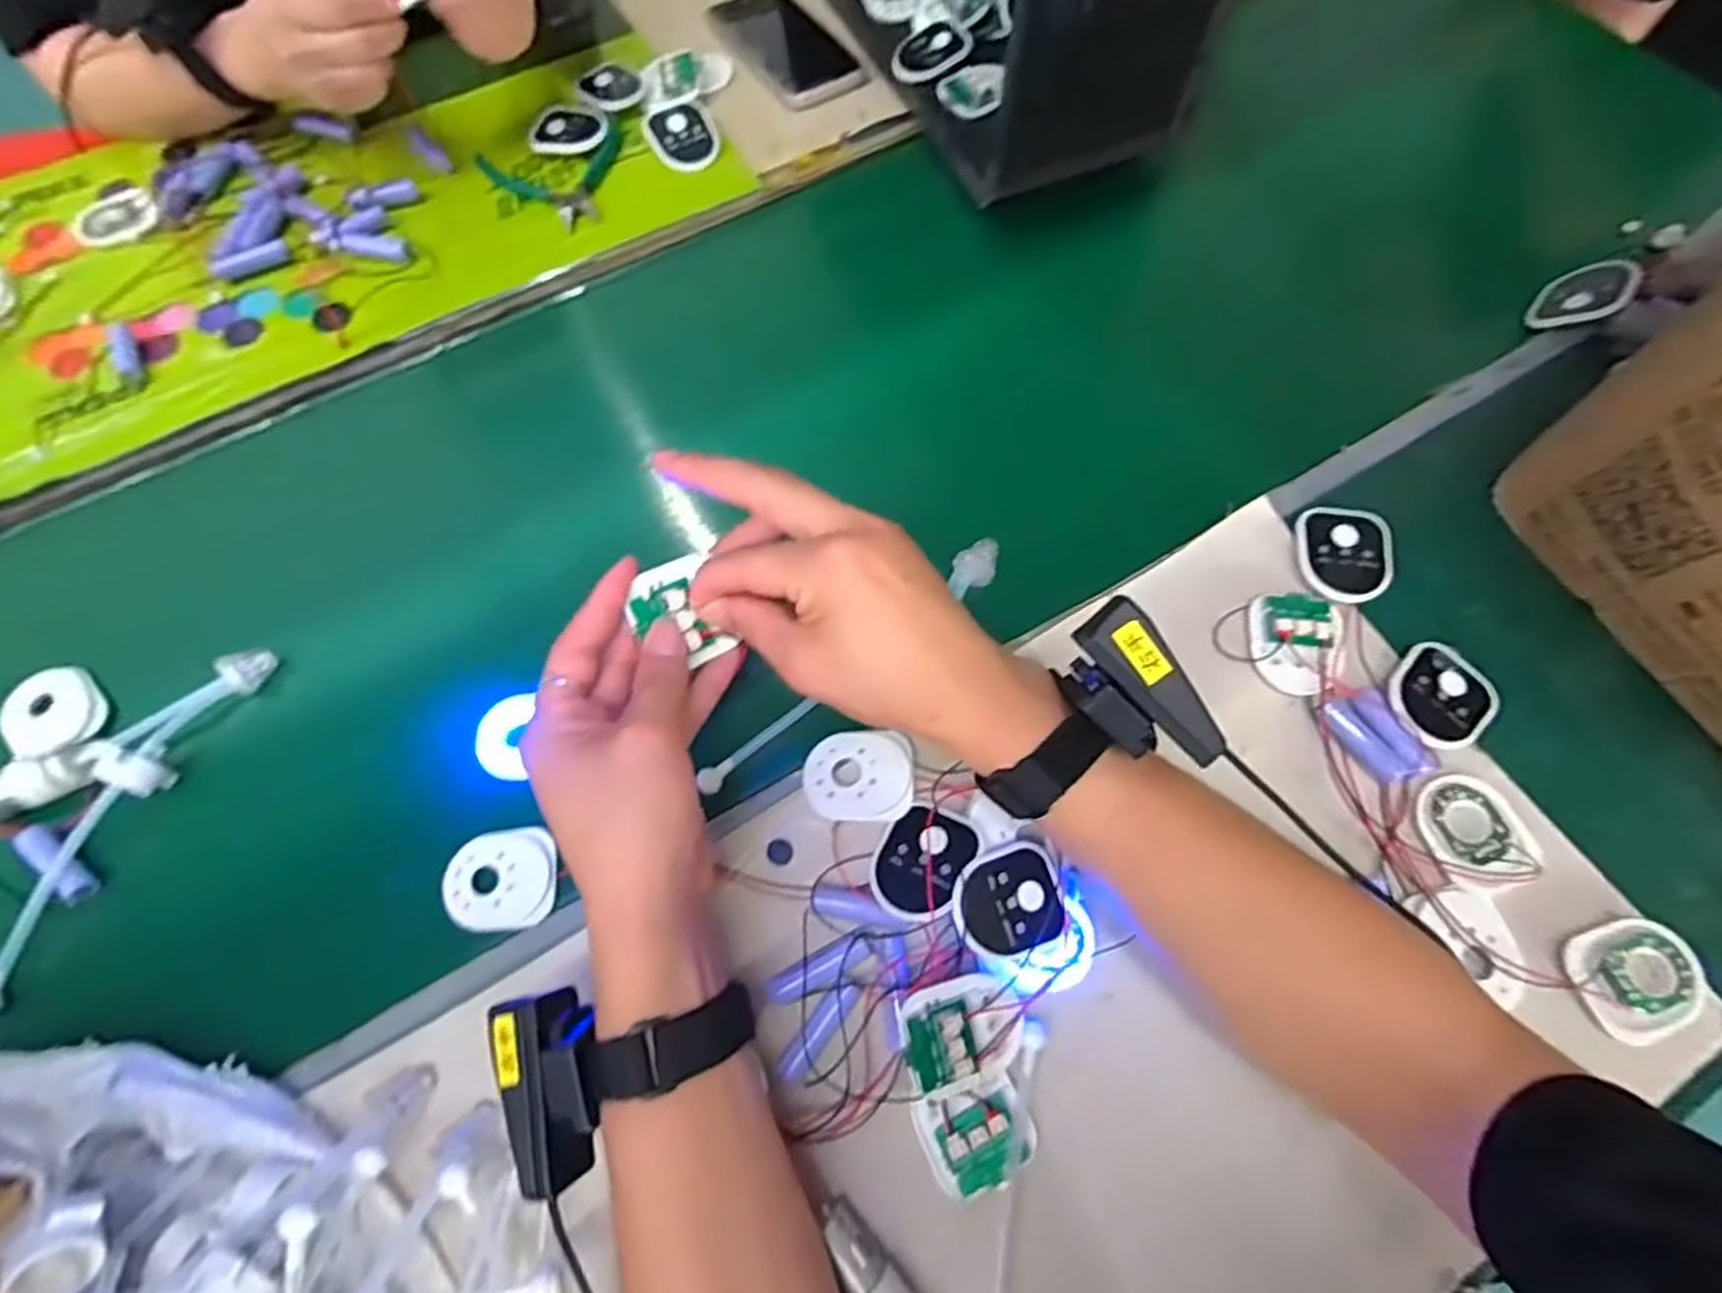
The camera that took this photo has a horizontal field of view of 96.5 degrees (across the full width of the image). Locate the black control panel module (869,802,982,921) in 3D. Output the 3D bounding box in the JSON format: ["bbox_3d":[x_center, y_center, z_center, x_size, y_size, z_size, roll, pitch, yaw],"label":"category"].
[{"bbox_3d":[0.030,0.105,0.377,0.046,0.014,0.056,17,61,27],"label":"black control panel module"}]

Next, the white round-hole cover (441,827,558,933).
[{"bbox_3d":[-0.185,0.119,0.394,0.055,0.008,0.049,-3,69,-1],"label":"white round-hole cover"}]

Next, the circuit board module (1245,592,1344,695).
[{"bbox_3d":[0.235,-0.005,0.419,0.046,0.014,0.056,20,70,8],"label":"circuit board module"}]

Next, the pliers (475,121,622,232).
[{"bbox_3d":[-0.228,-0.353,0.580,0.111,0.006,0.106,-18,70,-7],"label":"pliers"}]

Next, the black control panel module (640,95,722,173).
[{"bbox_3d":[-0.138,-0.395,0.593,0.051,0.013,0.071,-21,70,-8],"label":"black control panel module"}]

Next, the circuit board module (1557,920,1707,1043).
[{"bbox_3d":[0.364,0.155,0.359,0.058,0.007,0.049,-14,69,-5],"label":"circuit board module"}]

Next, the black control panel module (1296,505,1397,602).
[{"bbox_3d":[0.275,-0.050,0.434,0.050,0.014,0.059,2,69,1],"label":"black control panel module"}]

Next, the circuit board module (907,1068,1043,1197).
[{"bbox_3d":[0.053,0.219,0.344,0.049,0.012,0.042,-19,70,-7],"label":"circuit board module"}]

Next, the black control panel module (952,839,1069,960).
[{"bbox_3d":[0.071,0.122,0.367,0.057,0.014,0.048,-9,72,-23],"label":"black control panel module"}]

